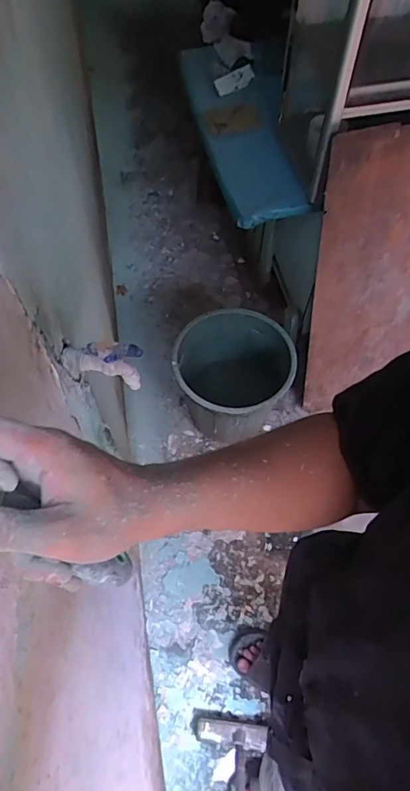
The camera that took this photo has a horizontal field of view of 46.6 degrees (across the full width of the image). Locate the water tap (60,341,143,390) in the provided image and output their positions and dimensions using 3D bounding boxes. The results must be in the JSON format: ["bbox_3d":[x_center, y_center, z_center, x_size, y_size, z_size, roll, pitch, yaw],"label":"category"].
[{"bbox_3d":[-0.137,-0.046,0.639,0.106,0.072,0.025,9,61,5],"label":"water tap"}]

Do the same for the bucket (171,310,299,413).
[{"bbox_3d":[0.085,-0.026,1.462,0.337,0.325,0.313,0,61,0],"label":"bucket"}]

